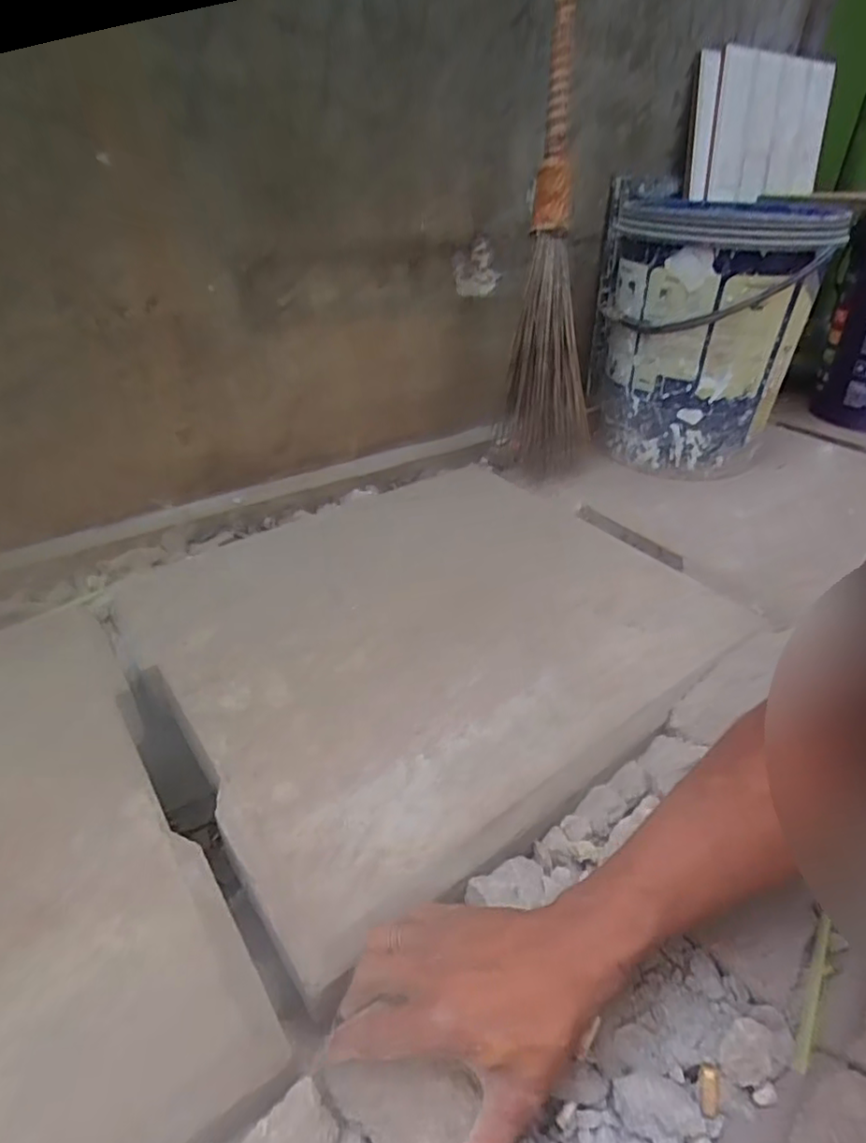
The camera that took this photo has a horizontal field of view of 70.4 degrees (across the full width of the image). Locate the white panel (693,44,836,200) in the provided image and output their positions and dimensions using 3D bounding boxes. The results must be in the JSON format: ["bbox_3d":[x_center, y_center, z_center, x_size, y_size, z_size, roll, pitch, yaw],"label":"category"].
[{"bbox_3d":[0.580,-0.785,1.083,0.325,0.217,0.016,-15,26,-22],"label":"white panel"}]

